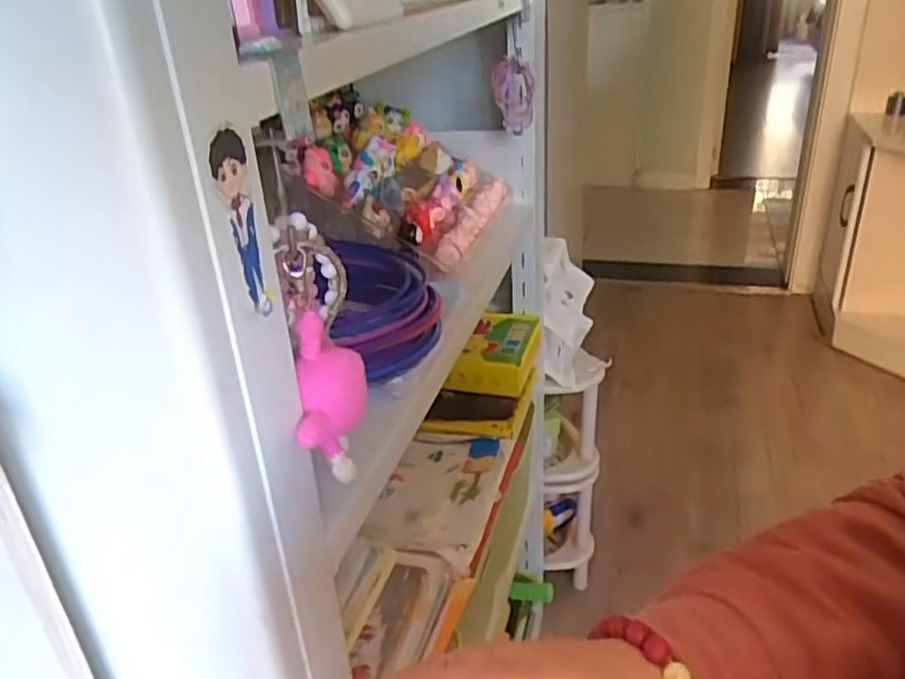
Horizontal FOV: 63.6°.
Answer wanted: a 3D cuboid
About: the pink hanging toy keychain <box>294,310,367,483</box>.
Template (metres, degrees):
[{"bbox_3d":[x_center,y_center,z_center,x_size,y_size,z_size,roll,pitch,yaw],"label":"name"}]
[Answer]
[{"bbox_3d":[-0.075,0.035,0.411,0.040,0.084,0.051,-9,-14,40],"label":"pink hanging toy keychain"}]

